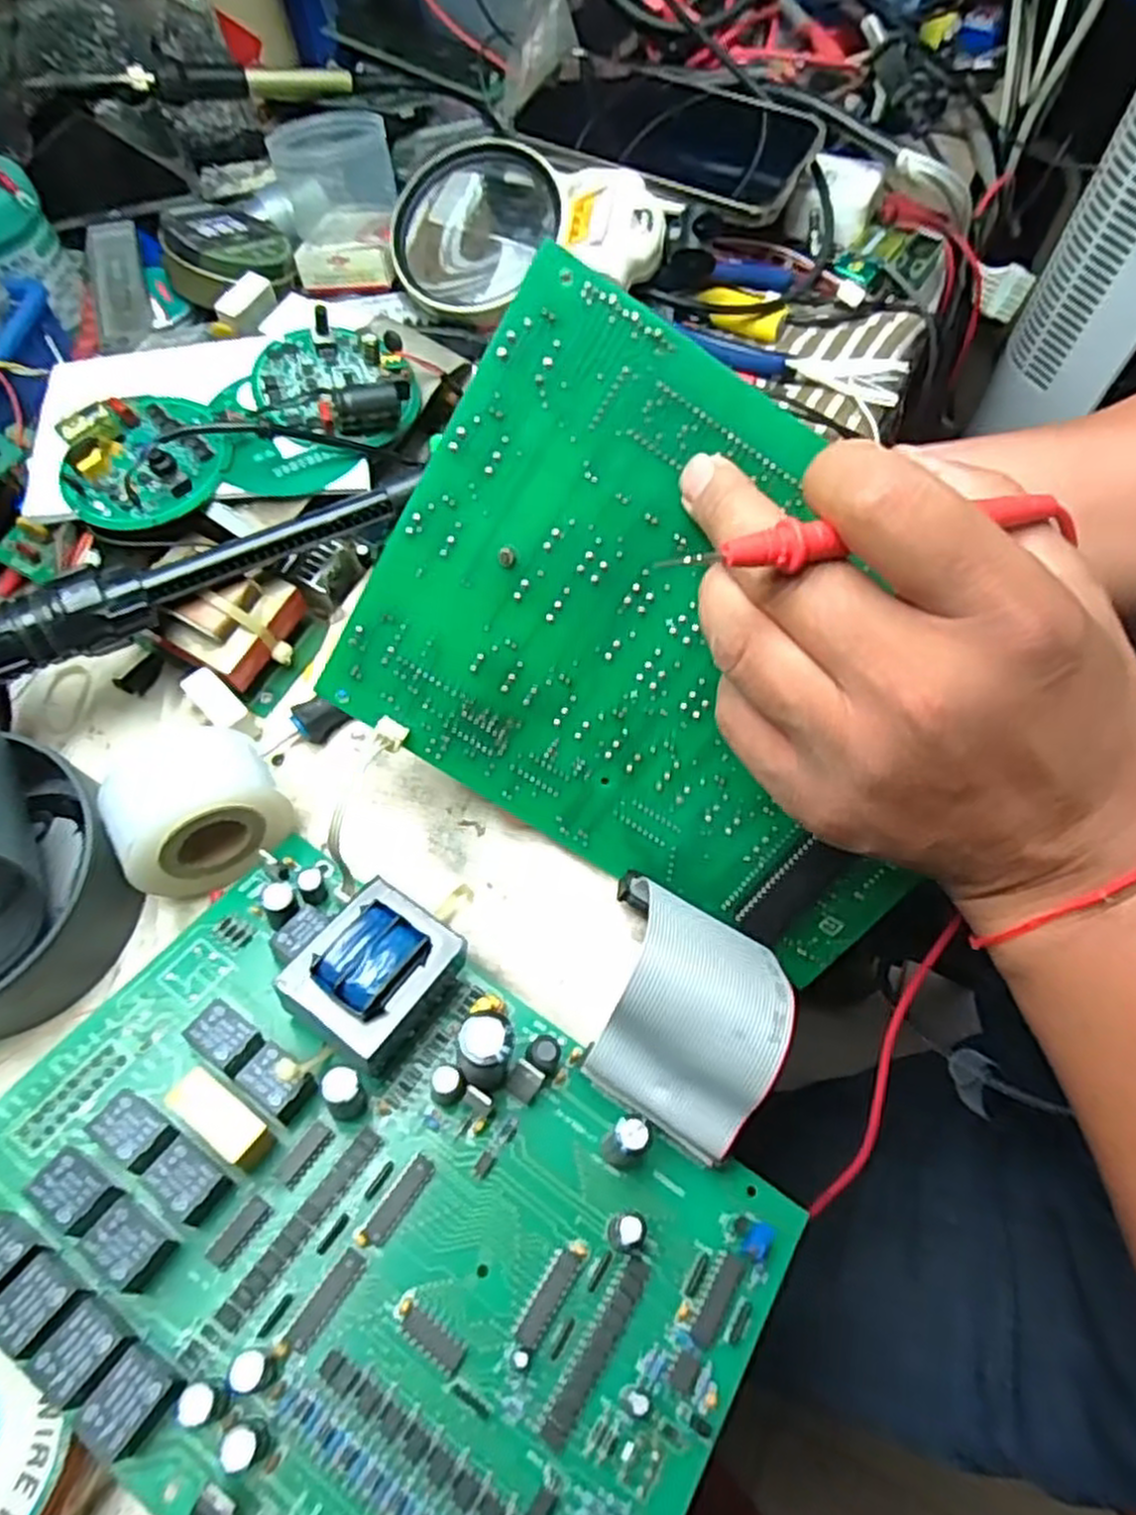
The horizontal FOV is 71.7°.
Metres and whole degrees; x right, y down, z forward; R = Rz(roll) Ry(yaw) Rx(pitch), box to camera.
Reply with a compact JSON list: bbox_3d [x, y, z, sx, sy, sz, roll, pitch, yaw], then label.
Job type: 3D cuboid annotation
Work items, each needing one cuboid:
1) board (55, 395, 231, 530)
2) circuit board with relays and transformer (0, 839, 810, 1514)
[{"bbox_3d":[-0.177,-0.131,0.329,0.063,0.019,0.069,-5,65,0],"label":"board"},{"bbox_3d":[-0.056,0.130,0.227,0.228,0.039,0.159,33,55,14],"label":"circuit board with relays and transformer"}]

